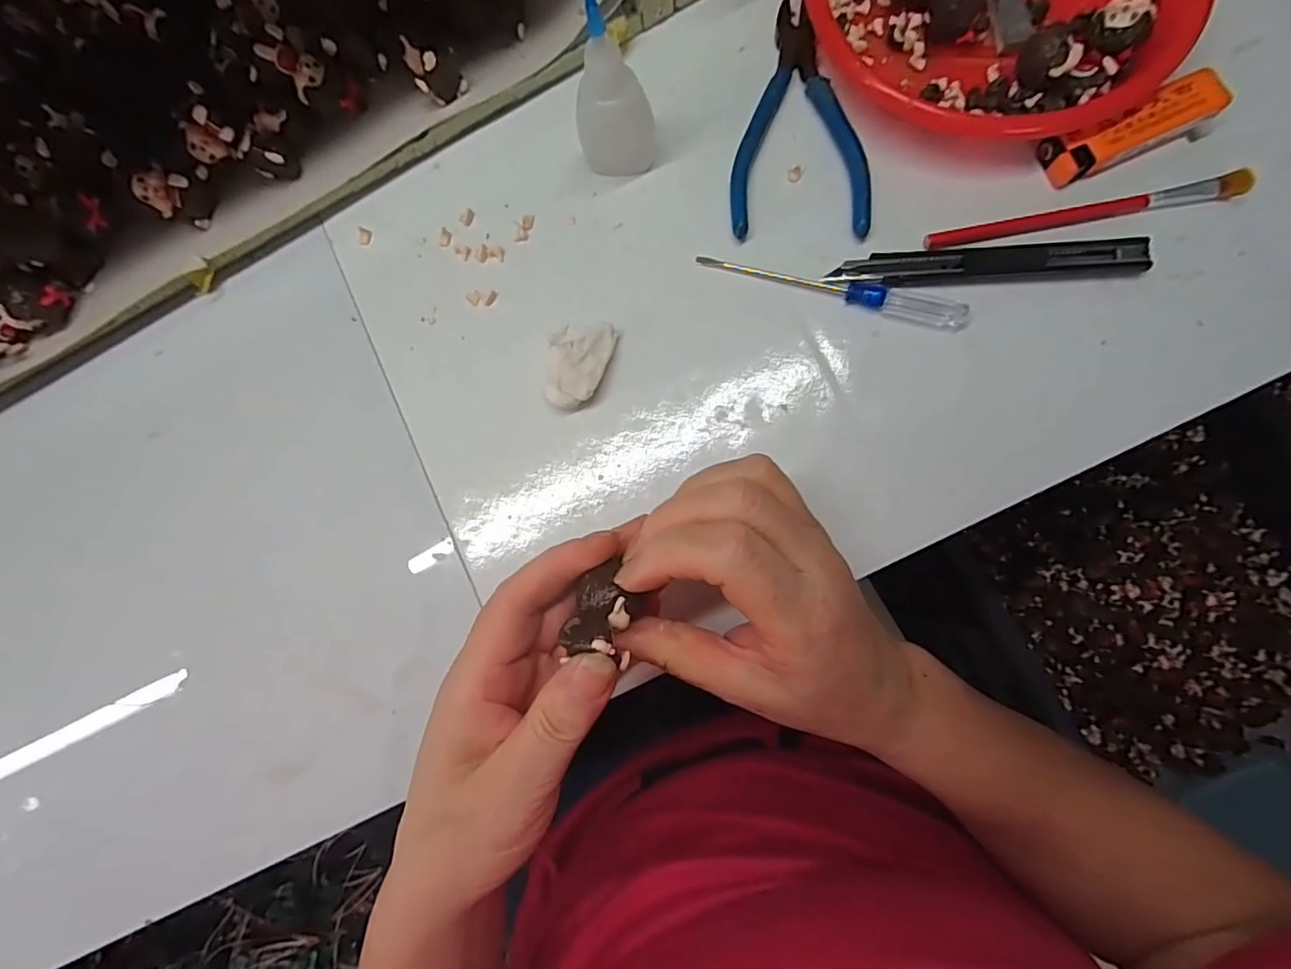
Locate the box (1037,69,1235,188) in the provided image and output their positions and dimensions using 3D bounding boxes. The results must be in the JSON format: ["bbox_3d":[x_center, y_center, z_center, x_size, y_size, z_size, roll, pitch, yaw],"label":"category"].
[{"bbox_3d":[0.225,-0.164,0.268,0.079,0.018,0.024,-23,81,0],"label":"box"}]

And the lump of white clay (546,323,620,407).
[{"bbox_3d":[-0.031,-0.056,0.276,0.030,0.011,0.040,4,82,4],"label":"lump of white clay"}]

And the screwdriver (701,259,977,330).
[{"bbox_3d":[0.088,-0.092,0.270,0.126,0.012,0.011,13,83,6],"label":"screwdriver"}]

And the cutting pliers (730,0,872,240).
[{"bbox_3d":[0.075,-0.181,0.284,0.064,0.014,0.121,1,82,4],"label":"cutting pliers"}]

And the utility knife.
[{"bbox_3d":[0.157,-0.102,0.267,0.135,0.014,0.018,-2,82,4],"label":"utility knife"}]

